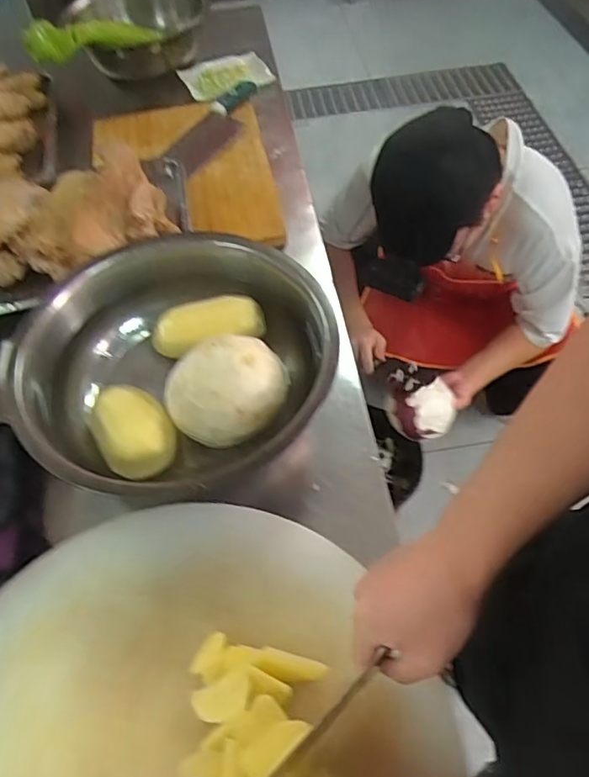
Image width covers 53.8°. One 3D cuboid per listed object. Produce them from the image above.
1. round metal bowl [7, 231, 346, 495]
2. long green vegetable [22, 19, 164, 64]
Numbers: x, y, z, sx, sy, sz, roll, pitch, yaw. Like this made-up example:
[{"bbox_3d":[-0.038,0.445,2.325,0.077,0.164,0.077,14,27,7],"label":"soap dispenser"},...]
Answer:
[{"bbox_3d":[-0.130,-0.028,0.661,0.331,0.100,0.342,-1,56,2],"label":"round metal bowl"},{"bbox_3d":[-0.341,-0.613,1.022,0.081,0.068,0.266,31,44,21],"label":"long green vegetable"}]

